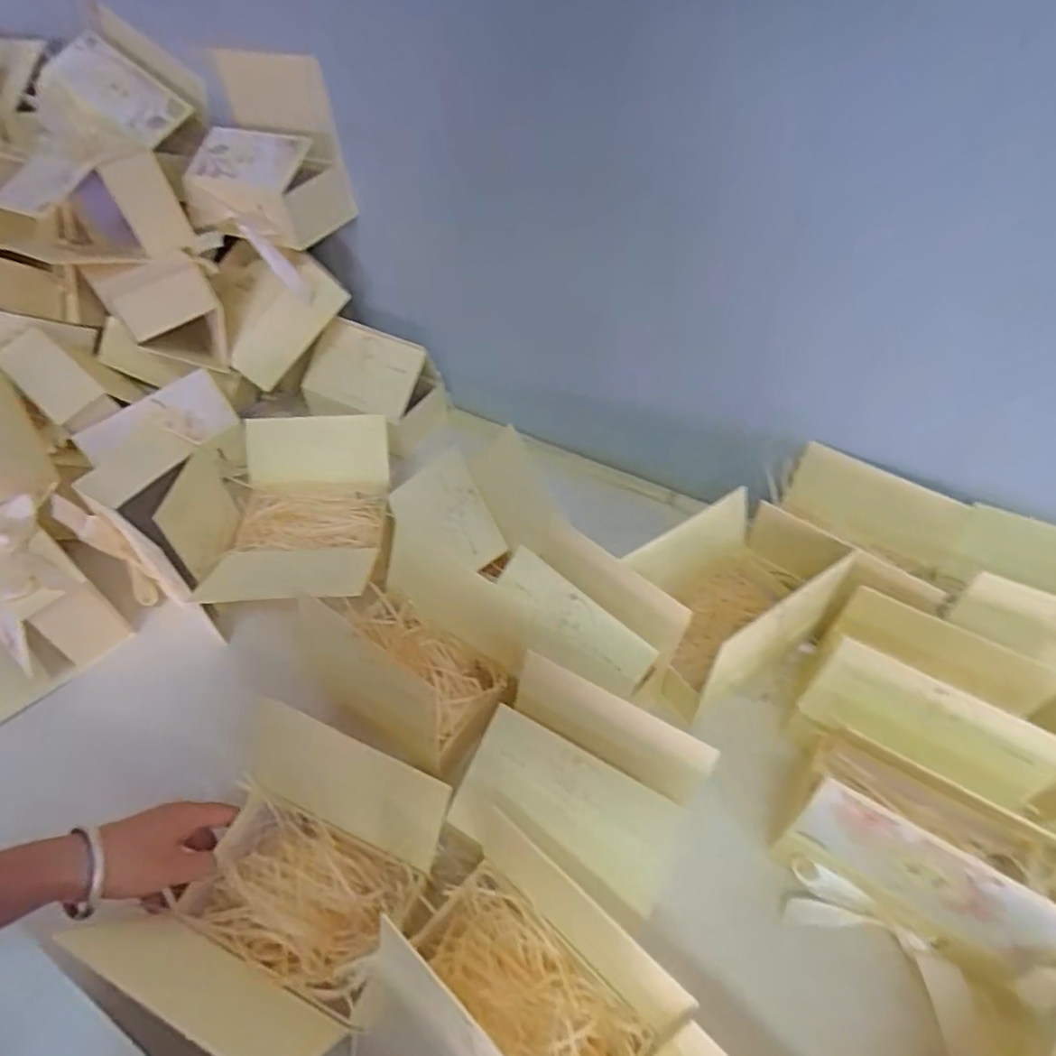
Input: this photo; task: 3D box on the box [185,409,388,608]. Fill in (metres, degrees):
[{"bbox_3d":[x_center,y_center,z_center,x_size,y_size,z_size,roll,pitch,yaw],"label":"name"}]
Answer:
[{"bbox_3d":[-0.243,-0.011,0.677,0.166,0.093,0.240,-3,49,-1],"label":"box"}]

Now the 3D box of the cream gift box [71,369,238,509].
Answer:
[{"bbox_3d":[-0.434,-0.106,0.727,0.083,0.025,0.184,47,53,-12],"label":"cream gift box"}]

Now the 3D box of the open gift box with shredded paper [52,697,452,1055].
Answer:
[{"bbox_3d":[-0.173,0.258,0.457,0.174,0.113,0.195,19,52,16],"label":"open gift box with shredded paper"}]

